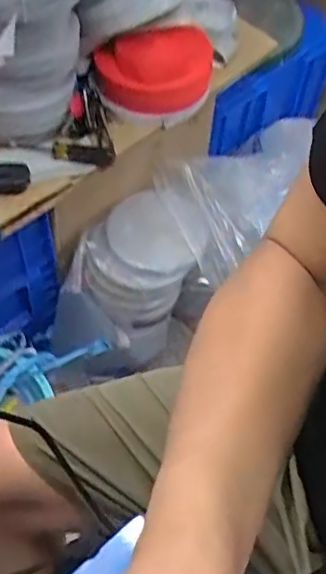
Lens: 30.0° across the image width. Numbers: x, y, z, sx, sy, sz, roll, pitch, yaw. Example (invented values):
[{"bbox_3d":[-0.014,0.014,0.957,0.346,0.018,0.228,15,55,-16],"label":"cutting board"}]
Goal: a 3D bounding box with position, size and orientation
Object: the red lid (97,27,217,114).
[{"bbox_3d":[-0.011,-0.376,1.037,0.204,0.071,0.170,-14,58,-14],"label":"red lid"}]

